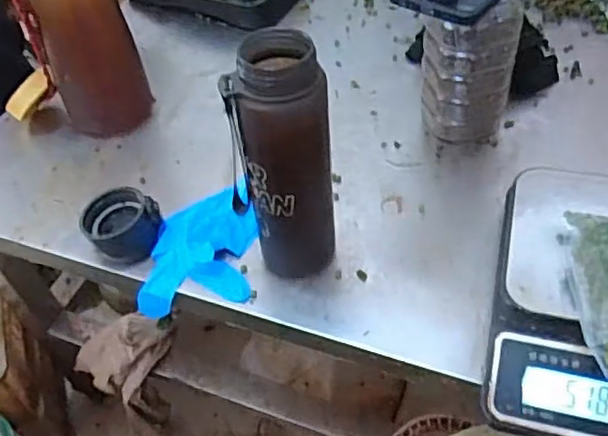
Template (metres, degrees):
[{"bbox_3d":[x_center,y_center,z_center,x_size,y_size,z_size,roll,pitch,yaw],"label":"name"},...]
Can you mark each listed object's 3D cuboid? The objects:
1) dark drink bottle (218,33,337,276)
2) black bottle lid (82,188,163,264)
[{"bbox_3d":[-0.013,-0.034,0.468,0.059,0.205,0.058,-3,49,4],"label":"dark drink bottle"},{"bbox_3d":[-0.160,0.007,0.557,0.057,0.046,0.057,-3,49,4],"label":"black bottle lid"}]

